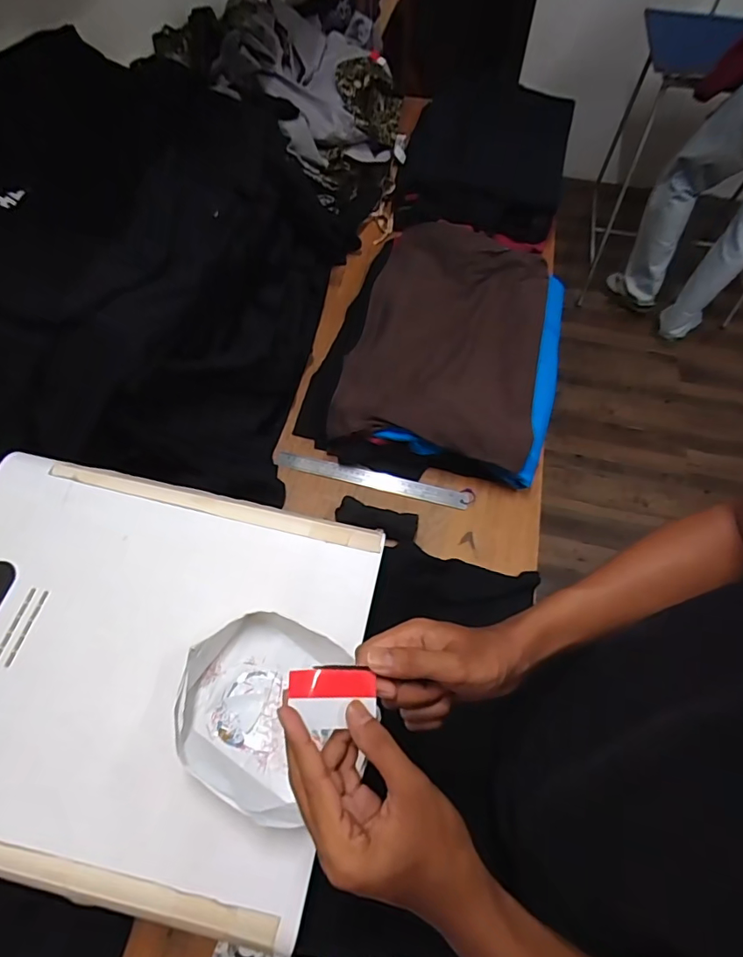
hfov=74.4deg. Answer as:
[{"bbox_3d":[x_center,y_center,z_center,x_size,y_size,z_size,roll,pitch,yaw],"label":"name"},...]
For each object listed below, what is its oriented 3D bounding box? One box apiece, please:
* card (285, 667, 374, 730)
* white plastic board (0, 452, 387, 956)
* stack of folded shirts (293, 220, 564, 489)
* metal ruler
[{"bbox_3d":[-0.026,0.151,0.339,0.061,0.004,0.037,6,63,-19],"label":"card"},{"bbox_3d":[-0.274,0.184,0.527,0.499,0.028,0.396,11,63,6],"label":"white plastic board"},{"bbox_3d":[0.131,-0.259,0.898,0.403,0.085,0.558,16,63,9],"label":"stack of folded shirts"},{"bbox_3d":[-0.001,0.000,0.813,0.324,0.007,0.030,13,71,7],"label":"metal ruler"}]

